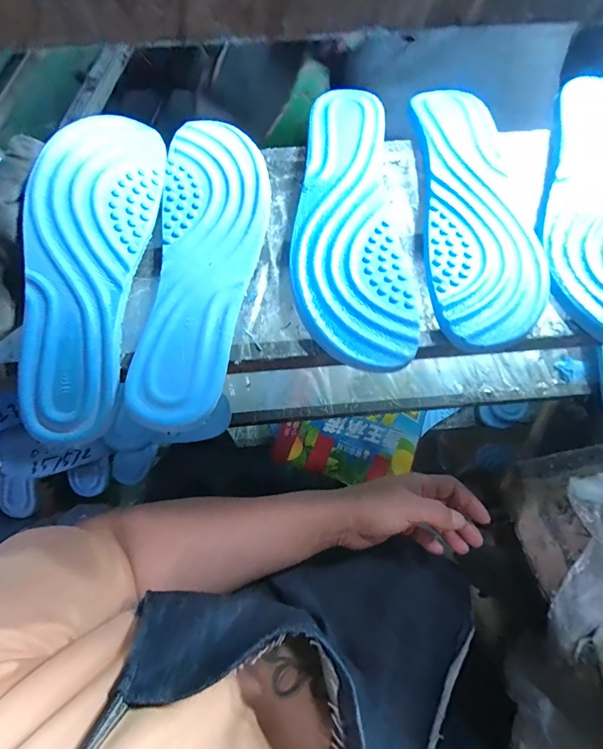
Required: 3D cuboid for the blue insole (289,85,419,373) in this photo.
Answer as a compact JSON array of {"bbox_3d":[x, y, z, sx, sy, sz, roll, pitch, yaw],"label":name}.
[{"bbox_3d":[0.034,-0.122,0.277,0.084,0.011,0.247,-4,73,-2],"label":"blue insole"}]

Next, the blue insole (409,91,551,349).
[{"bbox_3d":[0.136,-0.135,0.281,0.085,0.012,0.245,0,73,-1],"label":"blue insole"}]

